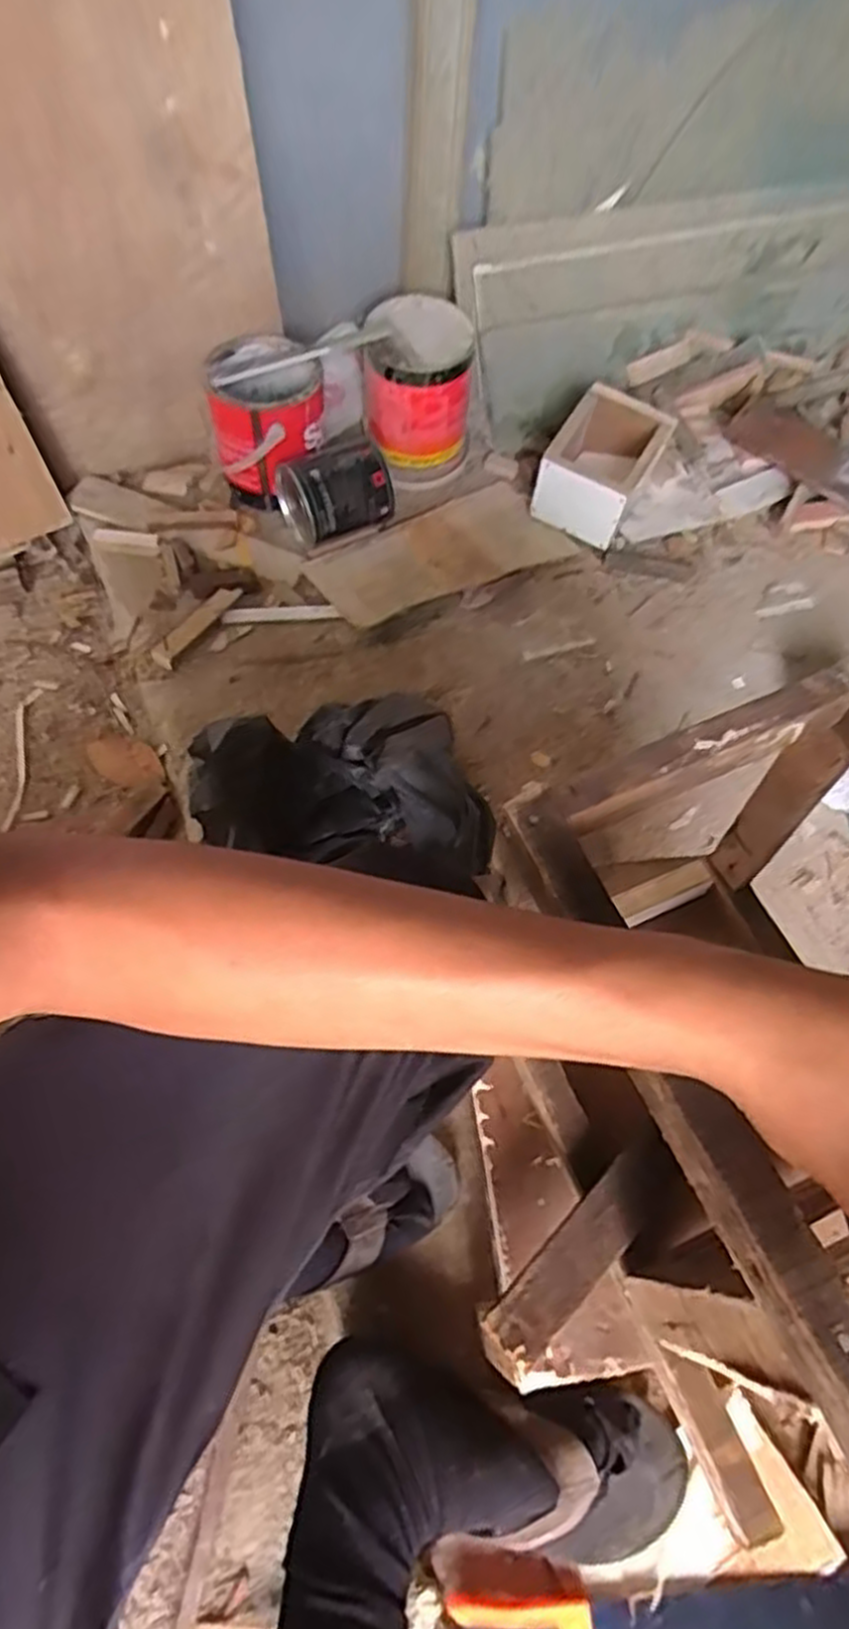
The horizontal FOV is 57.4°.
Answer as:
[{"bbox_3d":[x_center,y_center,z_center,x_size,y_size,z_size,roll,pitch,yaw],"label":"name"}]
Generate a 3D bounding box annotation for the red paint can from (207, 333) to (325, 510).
[{"bbox_3d":[-0.213,-0.544,1.067,0.147,0.147,0.171,-8,61,-7],"label":"red paint can"}]

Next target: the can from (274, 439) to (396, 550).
[{"bbox_3d":[-0.121,-0.438,1.050,0.131,0.098,0.111,-31,67,-19],"label":"can"}]

